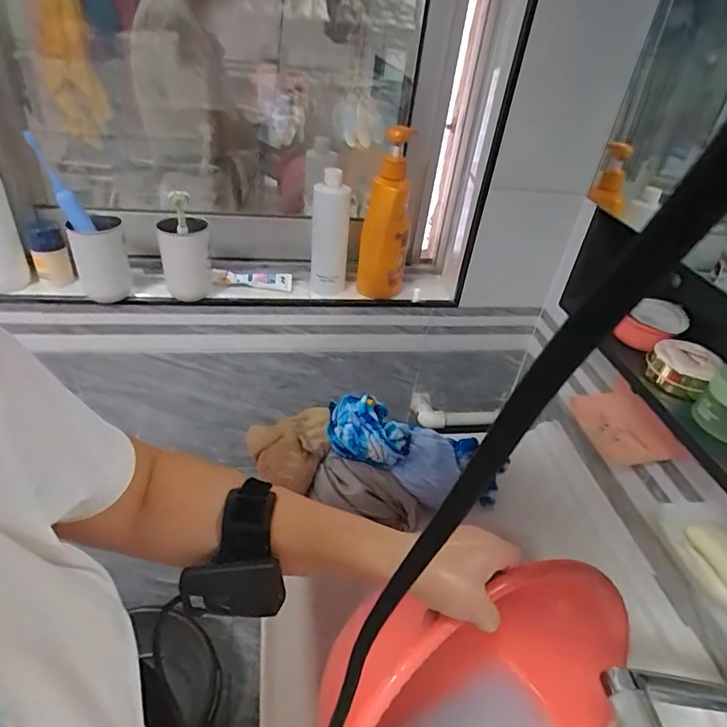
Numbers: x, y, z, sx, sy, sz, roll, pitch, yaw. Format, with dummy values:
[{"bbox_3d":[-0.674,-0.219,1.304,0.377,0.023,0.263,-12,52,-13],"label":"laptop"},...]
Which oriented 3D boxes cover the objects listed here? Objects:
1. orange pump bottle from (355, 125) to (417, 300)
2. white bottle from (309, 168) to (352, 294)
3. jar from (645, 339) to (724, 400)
[{"bbox_3d":[0.040,-0.247,0.837,0.079,0.264,0.081,6,37,-2],"label":"orange pump bottle"},{"bbox_3d":[-0.058,-0.223,0.847,0.061,0.197,0.072,3,37,-6],"label":"white bottle"},{"bbox_3d":[0.345,0.003,0.542,0.063,0.037,0.069,32,43,29],"label":"jar"}]

